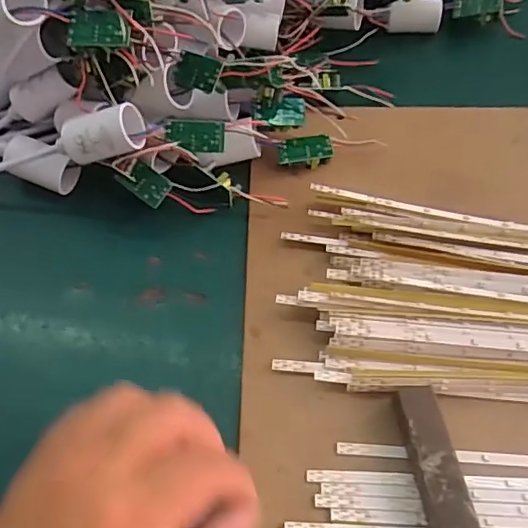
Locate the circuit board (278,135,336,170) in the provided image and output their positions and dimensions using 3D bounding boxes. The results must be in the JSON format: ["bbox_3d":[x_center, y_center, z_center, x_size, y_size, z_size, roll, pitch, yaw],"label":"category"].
[{"bbox_3d":[0.029,-0.079,0.390,0.038,0.010,0.021,-7,59,-3],"label":"circuit board"}]

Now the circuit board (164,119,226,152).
[{"bbox_3d":[-0.044,-0.082,0.356,0.038,0.019,0.004,0,20,-15],"label":"circuit board"}]

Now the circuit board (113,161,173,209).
[{"bbox_3d":[-0.079,-0.054,0.367,0.032,0.005,0.021,38,89,-6],"label":"circuit board"}]

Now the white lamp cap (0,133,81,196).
[{"bbox_3d":[-0.150,-0.066,0.380,0.048,0.032,0.032,19,61,12],"label":"white lamp cap"}]

